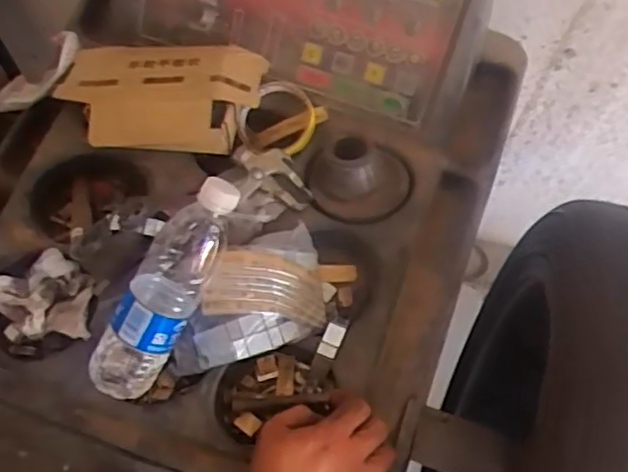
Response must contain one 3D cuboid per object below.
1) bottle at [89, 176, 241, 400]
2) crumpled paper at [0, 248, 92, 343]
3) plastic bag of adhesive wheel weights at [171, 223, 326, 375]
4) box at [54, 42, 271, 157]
[{"bbox_3d":[-0.130,0.046,0.593,0.064,0.070,0.226,36,106,12],"label":"bottle"},{"bbox_3d":[-0.271,0.060,0.635,0.103,0.053,0.077,2,68,-1],"label":"crumpled paper"},{"bbox_3d":[-0.065,0.065,0.634,0.168,0.056,0.103,-21,70,-9],"label":"plastic bag of adhesive wheel weights"},{"bbox_3d":[-0.156,-0.145,0.660,0.208,0.054,0.133,1,68,-1],"label":"box"}]

